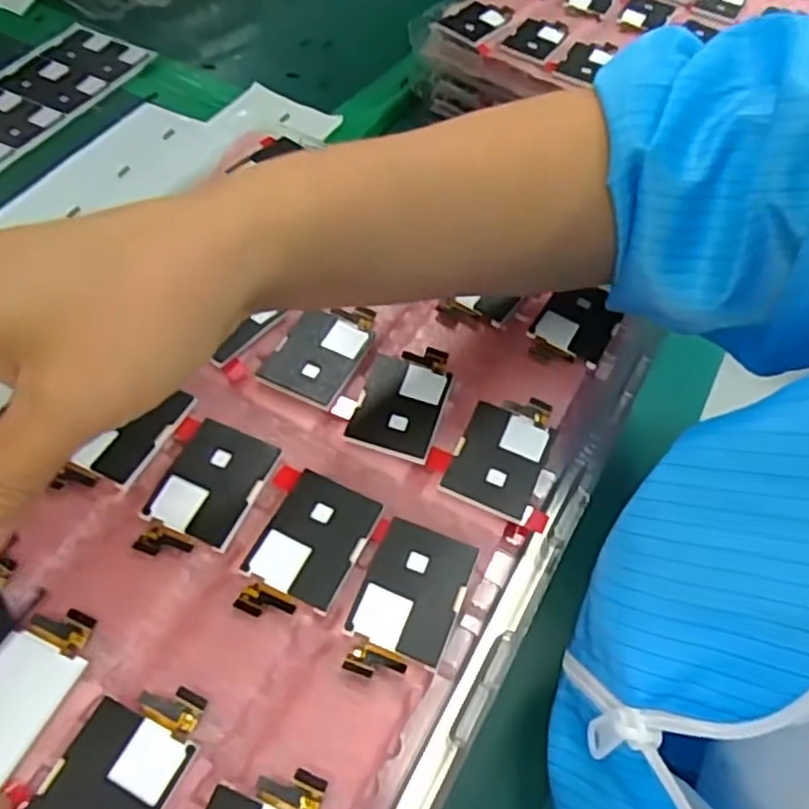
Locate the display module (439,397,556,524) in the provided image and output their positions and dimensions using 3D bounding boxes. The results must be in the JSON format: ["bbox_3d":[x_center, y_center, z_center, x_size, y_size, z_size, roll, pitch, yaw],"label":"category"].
[{"bbox_3d":[0.041,0.019,0.292,0.035,0.007,0.056,21,55,10],"label":"display module"}]

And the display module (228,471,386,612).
[{"bbox_3d":[-0.035,0.053,0.259,0.035,0.006,0.056,22,55,10],"label":"display module"}]

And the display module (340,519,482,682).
[{"bbox_3d":[0.001,0.070,0.251,0.034,0.007,0.056,19,55,8],"label":"display module"}]

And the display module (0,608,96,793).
[{"bbox_3d":[-0.125,0.089,0.221,0.035,0.004,0.056,20,54,10],"label":"display module"}]

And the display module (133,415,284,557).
[{"bbox_3d":[-0.075,0.033,0.267,0.036,0.009,0.055,20,55,9],"label":"display module"}]

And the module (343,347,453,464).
[{"bbox_3d":[0.000,-0.003,0.302,0.034,0.007,0.056,16,54,6],"label":"module"}]

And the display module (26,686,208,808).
[{"bbox_3d":[-0.085,0.111,0.211,0.034,0.006,0.057,23,55,11],"label":"display module"}]

